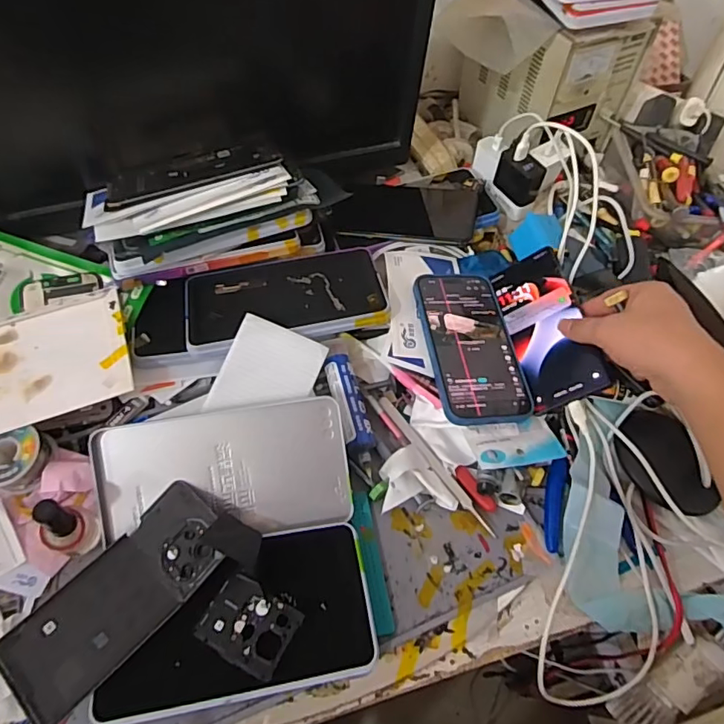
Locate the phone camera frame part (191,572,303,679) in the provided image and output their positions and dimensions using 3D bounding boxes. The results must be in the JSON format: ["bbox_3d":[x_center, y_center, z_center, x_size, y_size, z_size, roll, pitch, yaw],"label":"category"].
[{"bbox_3d":[-0.079,0.183,0.365,0.063,0.007,0.052,24,58,13],"label":"phone camera frame part"}]

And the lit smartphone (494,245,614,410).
[{"bbox_3d":[0.171,-0.035,0.483,0.064,0.008,0.159,-27,53,27],"label":"lit smartphone"}]

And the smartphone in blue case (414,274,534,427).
[{"bbox_3d":[0.101,-0.018,0.484,0.081,0.007,0.163,-3,58,-10],"label":"smartphone in blue case"}]

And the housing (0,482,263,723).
[{"bbox_3d":[-0.161,0.161,0.363,0.167,0.016,0.083,-40,65,-22],"label":"housing"}]

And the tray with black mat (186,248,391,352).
[{"bbox_3d":[-0.074,-0.064,0.498,0.184,0.019,0.107,-11,51,-6],"label":"tray with black mat"}]

